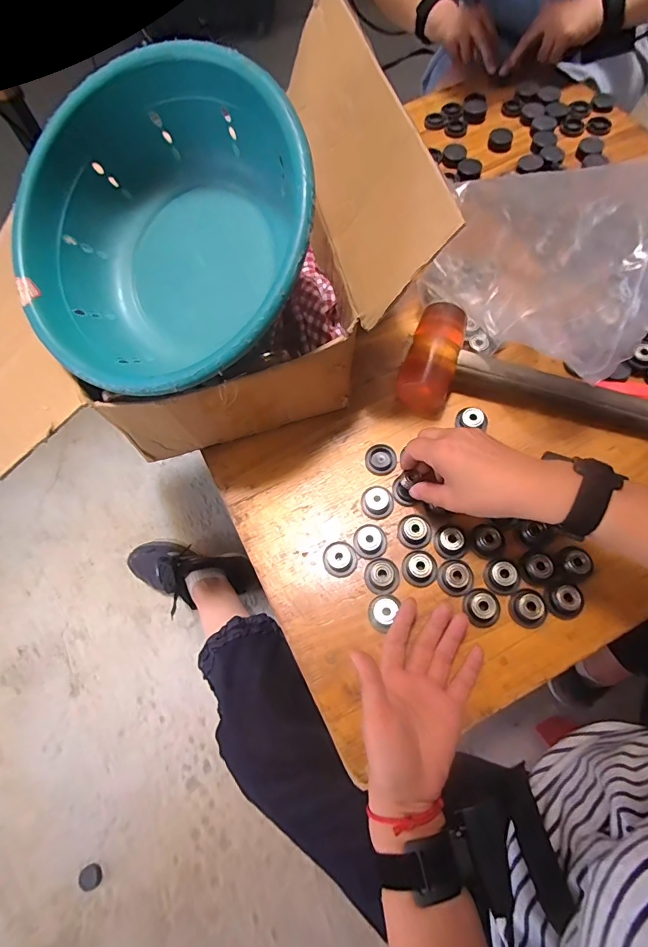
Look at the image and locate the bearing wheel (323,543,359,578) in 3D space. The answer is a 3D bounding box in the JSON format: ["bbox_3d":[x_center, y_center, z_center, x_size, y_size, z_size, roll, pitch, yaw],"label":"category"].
[{"bbox_3d":[0.016,0.083,0.430,0.032,0.015,0.033,-1,68,4],"label":"bearing wheel"}]

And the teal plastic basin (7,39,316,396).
[{"bbox_3d":[-0.125,-0.198,0.385,0.270,0.105,0.260,7,90,18],"label":"teal plastic basin"}]

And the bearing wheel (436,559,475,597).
[{"bbox_3d":[0.126,0.097,0.417,0.034,0.017,0.033,-1,68,4],"label":"bearing wheel"}]

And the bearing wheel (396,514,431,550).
[{"bbox_3d":[0.089,0.055,0.431,0.032,0.015,0.032,-1,68,4],"label":"bearing wheel"}]

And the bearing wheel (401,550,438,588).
[{"bbox_3d":[0.092,0.090,0.420,0.034,0.010,0.033,-1,68,4],"label":"bearing wheel"}]

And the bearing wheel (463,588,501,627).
[{"bbox_3d":[0.147,0.122,0.405,0.032,0.021,0.033,-1,68,4],"label":"bearing wheel"}]

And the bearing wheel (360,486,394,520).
[{"bbox_3d":[0.054,0.029,0.448,0.033,0.012,0.031,-1,68,4],"label":"bearing wheel"}]

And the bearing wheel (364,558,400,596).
[{"bbox_3d":[0.056,0.097,0.419,0.033,0.009,0.033,-1,68,4],"label":"bearing wheel"}]

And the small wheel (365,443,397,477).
[{"bbox_3d":[0.060,-0.015,0.471,0.032,0.009,0.034,-1,68,4],"label":"small wheel"}]

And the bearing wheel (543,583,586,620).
[{"bbox_3d":[0.220,0.116,0.403,0.029,0.012,0.028,-1,68,4],"label":"bearing wheel"}]

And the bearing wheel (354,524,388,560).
[{"bbox_3d":[0.046,0.066,0.434,0.032,0.010,0.032,-1,68,4],"label":"bearing wheel"}]

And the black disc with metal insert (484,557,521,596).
[{"bbox_3d":[0.169,0.095,0.414,0.031,0.020,0.032,-1,68,4],"label":"black disc with metal insert"}]

